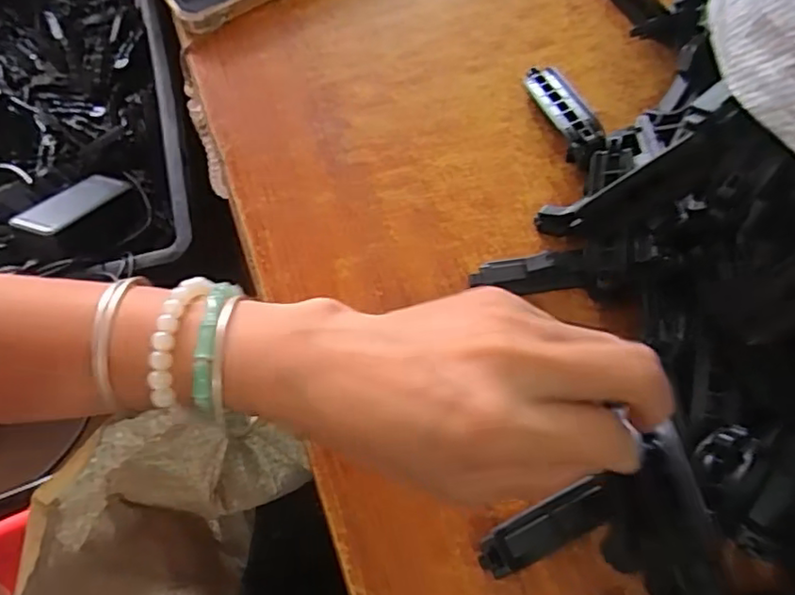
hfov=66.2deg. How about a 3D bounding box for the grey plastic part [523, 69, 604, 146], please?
[{"bbox_3d":[0.086,-0.100,0.318,0.020,0.007,0.069,-16,51,-6],"label":"grey plastic part"}]

